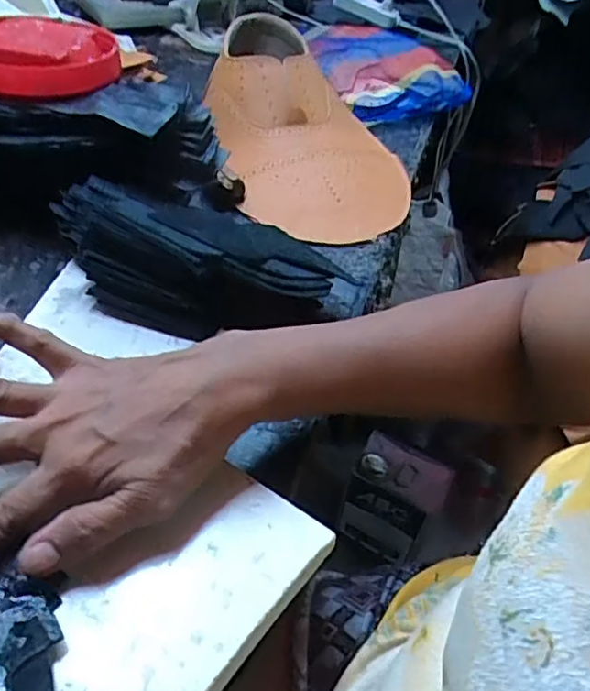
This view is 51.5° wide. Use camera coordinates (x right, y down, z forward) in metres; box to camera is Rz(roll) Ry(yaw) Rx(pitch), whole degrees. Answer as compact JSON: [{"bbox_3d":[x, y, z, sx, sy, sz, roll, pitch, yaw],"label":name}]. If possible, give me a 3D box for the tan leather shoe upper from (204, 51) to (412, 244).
[{"bbox_3d":[0.019,-0.196,0.581,0.180,0.087,0.216,-7,44,-12],"label":"tan leather shoe upper"}]

